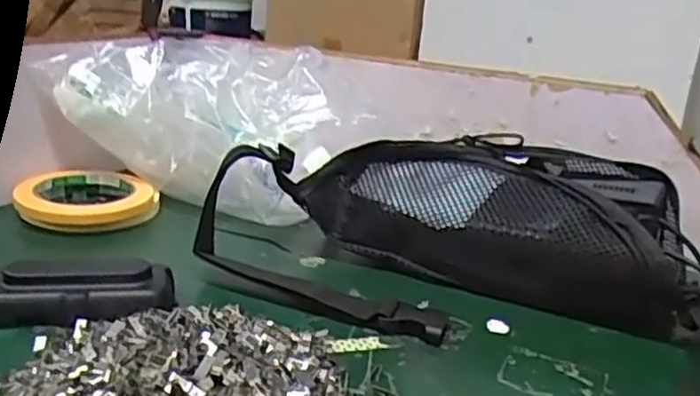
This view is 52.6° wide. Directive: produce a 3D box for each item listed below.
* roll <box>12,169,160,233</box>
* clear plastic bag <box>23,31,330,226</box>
[{"bbox_3d":[-0.219,-0.001,0.593,0.110,0.019,0.110,-3,20,-22],"label":"roll"},{"bbox_3d":[-0.126,-0.062,0.593,0.236,0.123,0.099,13,20,20],"label":"clear plastic bag"}]

